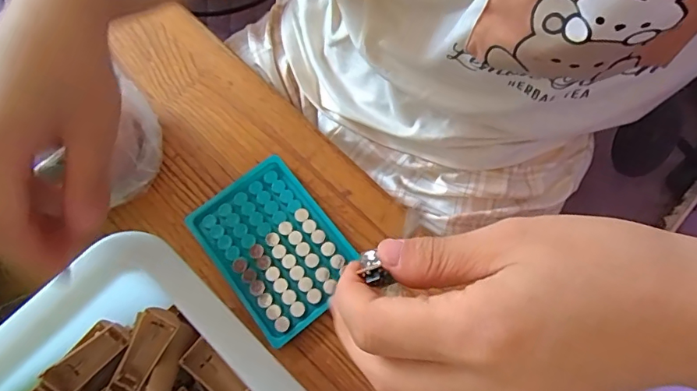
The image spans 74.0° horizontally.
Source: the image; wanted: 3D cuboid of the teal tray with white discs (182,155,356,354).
[{"bbox_3d":[-0.060,0.039,0.375,0.096,0.009,0.131,-39,72,-11],"label":"teal tray with white discs"}]

